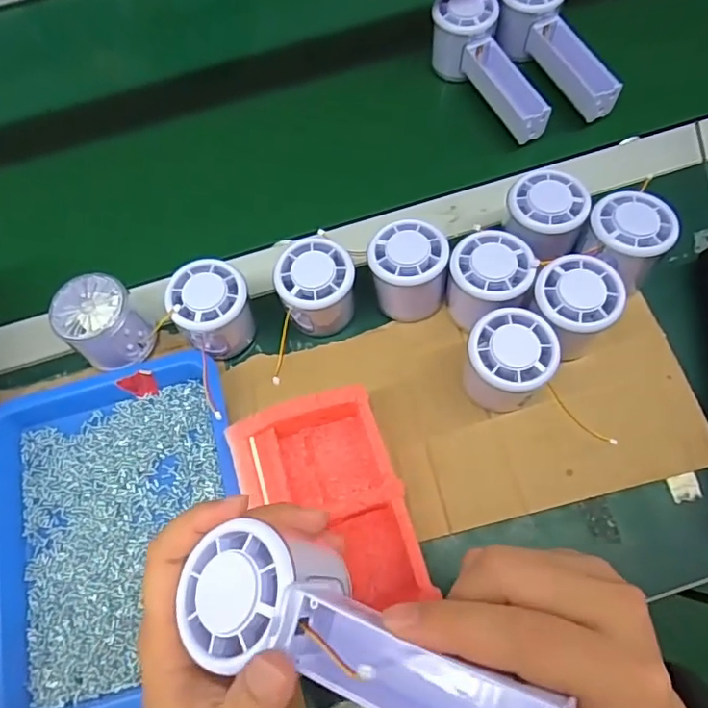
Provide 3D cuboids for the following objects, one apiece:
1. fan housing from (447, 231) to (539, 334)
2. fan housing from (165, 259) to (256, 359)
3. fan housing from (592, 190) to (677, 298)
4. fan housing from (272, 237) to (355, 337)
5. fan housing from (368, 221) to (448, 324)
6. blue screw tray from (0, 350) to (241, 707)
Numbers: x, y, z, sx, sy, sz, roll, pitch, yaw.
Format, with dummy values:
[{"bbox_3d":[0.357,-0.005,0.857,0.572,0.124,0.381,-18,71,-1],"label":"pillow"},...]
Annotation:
[{"bbox_3d":[0.096,-0.055,0.397,0.055,0.046,0.059,-1,69,3],"label":"fan housing"},{"bbox_3d":[-0.105,-0.034,0.414,0.054,0.059,0.058,-1,69,3],"label":"fan housing"},{"bbox_3d":[0.195,-0.081,0.402,0.057,0.055,0.062,9,71,7],"label":"fan housing"},{"bbox_3d":[-0.028,-0.051,0.415,0.055,0.051,0.059,-1,69,3],"label":"fan housing"},{"bbox_3d":[0.039,-0.063,0.412,0.058,0.052,0.061,-2,70,2],"label":"fan housing"},{"bbox_3d":[-0.161,0.117,0.379,0.171,0.034,0.224,-14,69,-2],"label":"blue screw tray"}]

